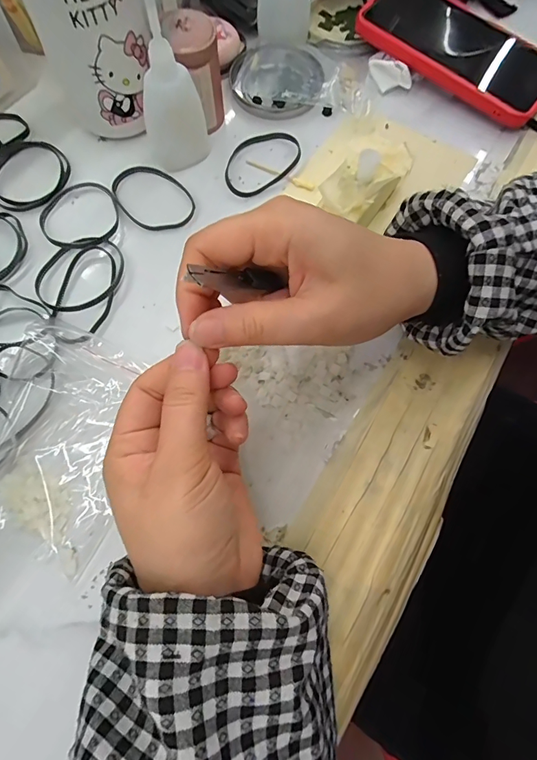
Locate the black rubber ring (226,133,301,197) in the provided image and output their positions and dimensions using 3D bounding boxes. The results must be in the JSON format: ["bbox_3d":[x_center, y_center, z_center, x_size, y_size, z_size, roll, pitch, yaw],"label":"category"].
[{"bbox_3d":[-0.007,-0.172,0.321,0.047,0.005,0.071,38,74,11],"label":"black rubber ring"}]

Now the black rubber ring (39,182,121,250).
[{"bbox_3d":[-0.141,-0.122,0.299,0.057,0.006,0.062,1,71,-2],"label":"black rubber ring"}]

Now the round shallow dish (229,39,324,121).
[{"bbox_3d":[0.007,-0.258,0.348,0.076,0.010,0.081,1,71,-2],"label":"round shallow dish"}]

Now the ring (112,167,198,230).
[{"bbox_3d":[-0.088,-0.138,0.308,0.067,0.005,0.048,42,75,12],"label":"ring"}]

